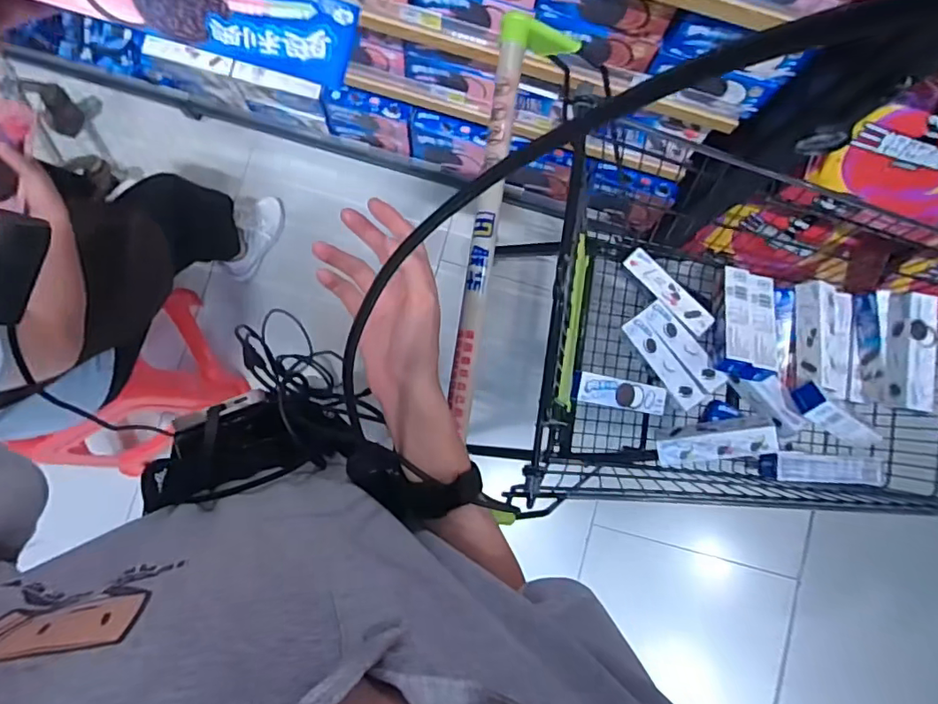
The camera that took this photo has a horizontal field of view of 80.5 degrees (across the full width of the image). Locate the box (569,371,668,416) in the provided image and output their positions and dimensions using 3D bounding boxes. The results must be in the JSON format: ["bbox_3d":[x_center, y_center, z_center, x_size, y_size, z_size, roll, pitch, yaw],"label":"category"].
[{"bbox_3d":[0.287,0.080,1.061,0.231,0.035,0.056,11,82,-25],"label":"box"}]

